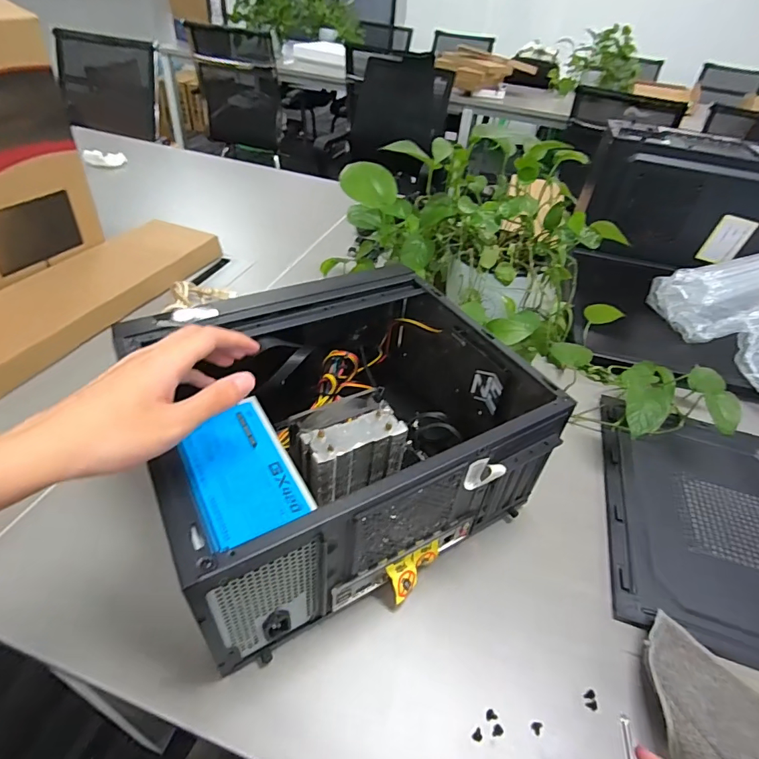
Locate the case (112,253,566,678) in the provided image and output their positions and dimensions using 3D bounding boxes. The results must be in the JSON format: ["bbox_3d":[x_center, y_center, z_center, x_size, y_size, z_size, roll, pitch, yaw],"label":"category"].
[{"bbox_3d":[-0.040,0.049,0.475,0.345,0.175,0.289,-19,48,-27],"label":"case"}]

